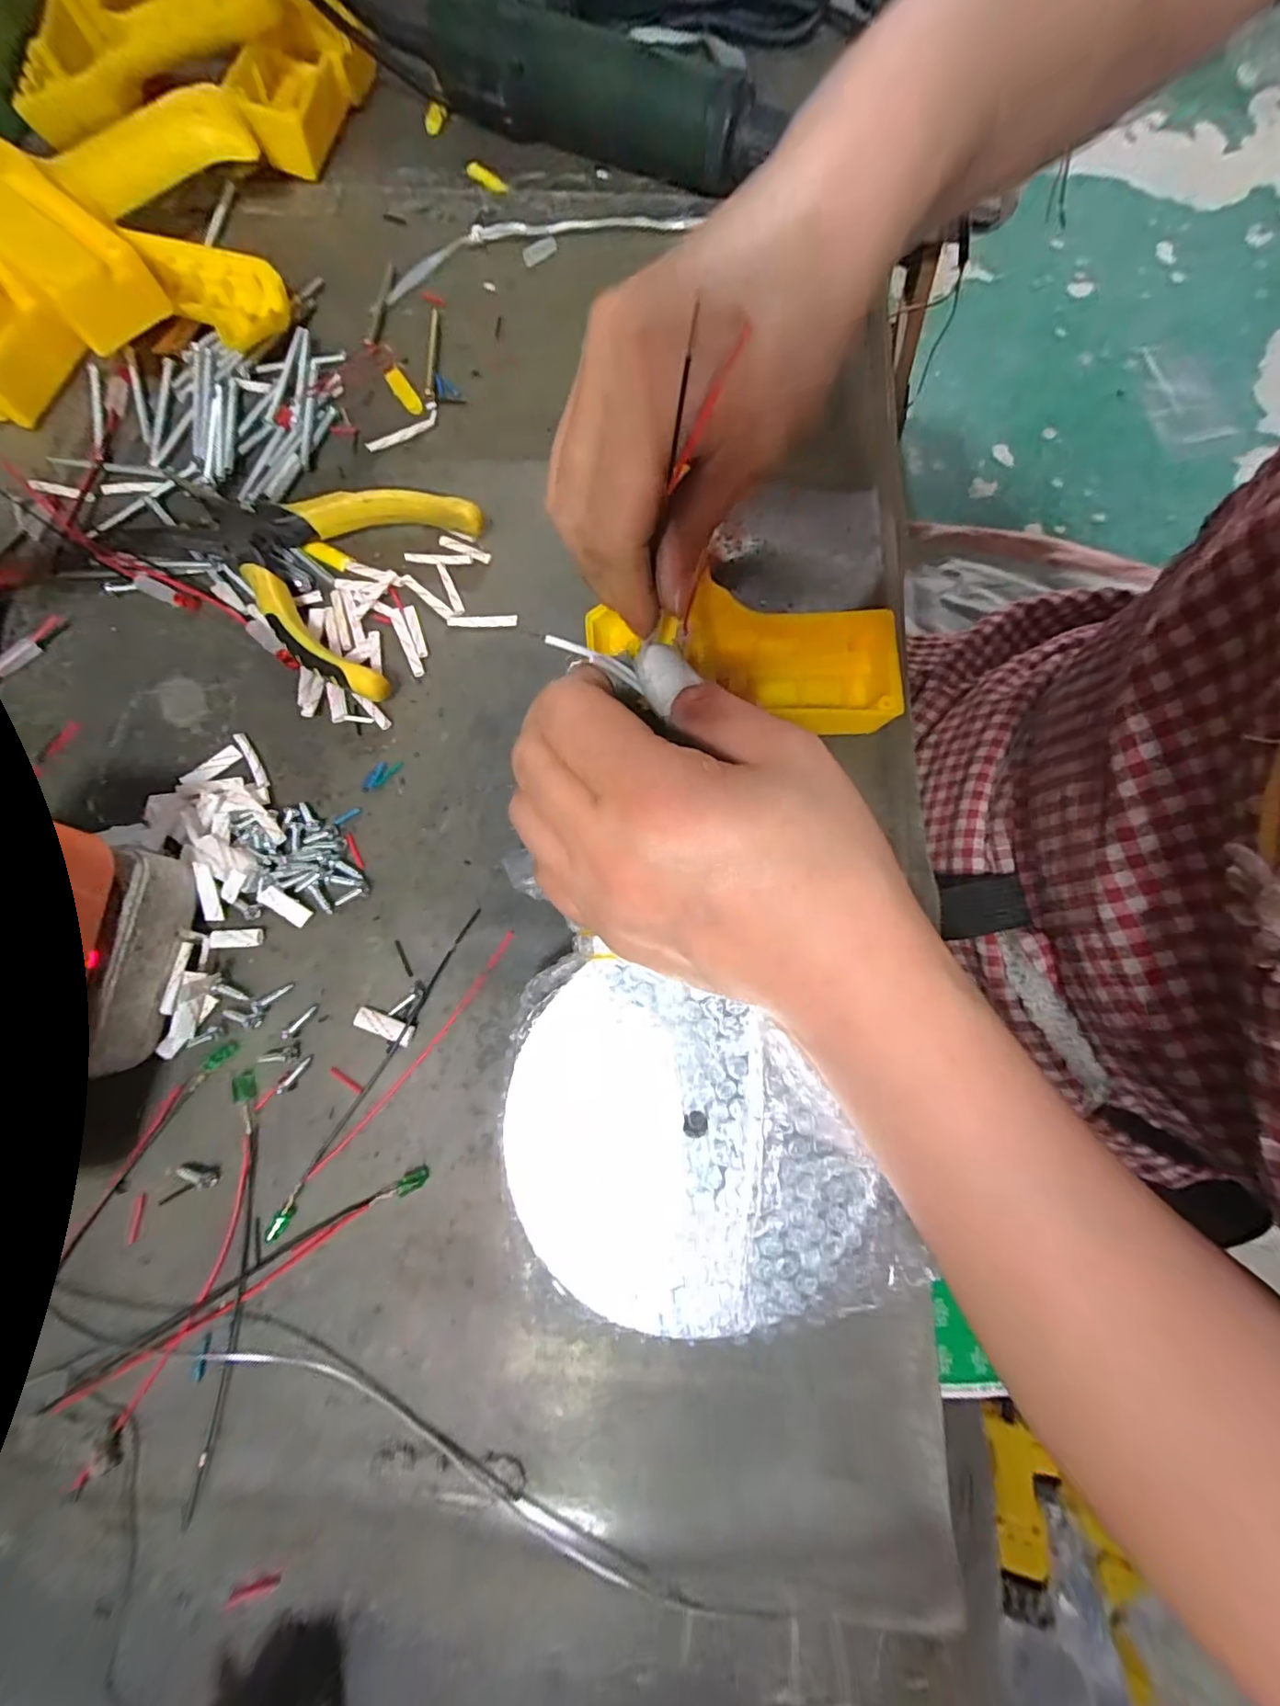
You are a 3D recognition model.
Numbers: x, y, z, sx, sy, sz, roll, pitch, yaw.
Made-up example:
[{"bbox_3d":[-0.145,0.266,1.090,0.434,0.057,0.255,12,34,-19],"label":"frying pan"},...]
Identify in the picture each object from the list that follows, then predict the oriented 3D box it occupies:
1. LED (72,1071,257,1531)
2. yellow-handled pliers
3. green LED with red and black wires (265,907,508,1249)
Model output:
[{"bbox_3d":[-0.139,0.139,0.181,0.035,0.005,0.121,12,76,3],"label":"LED"},{"bbox_3d":[-0.160,-0.133,0.243,0.158,0.018,0.094,22,77,6],"label":"yellow-handled pliers"},{"bbox_3d":[-0.087,0.078,0.196,0.017,0.004,0.124,30,78,7],"label":"green LED with red and black wires"}]

